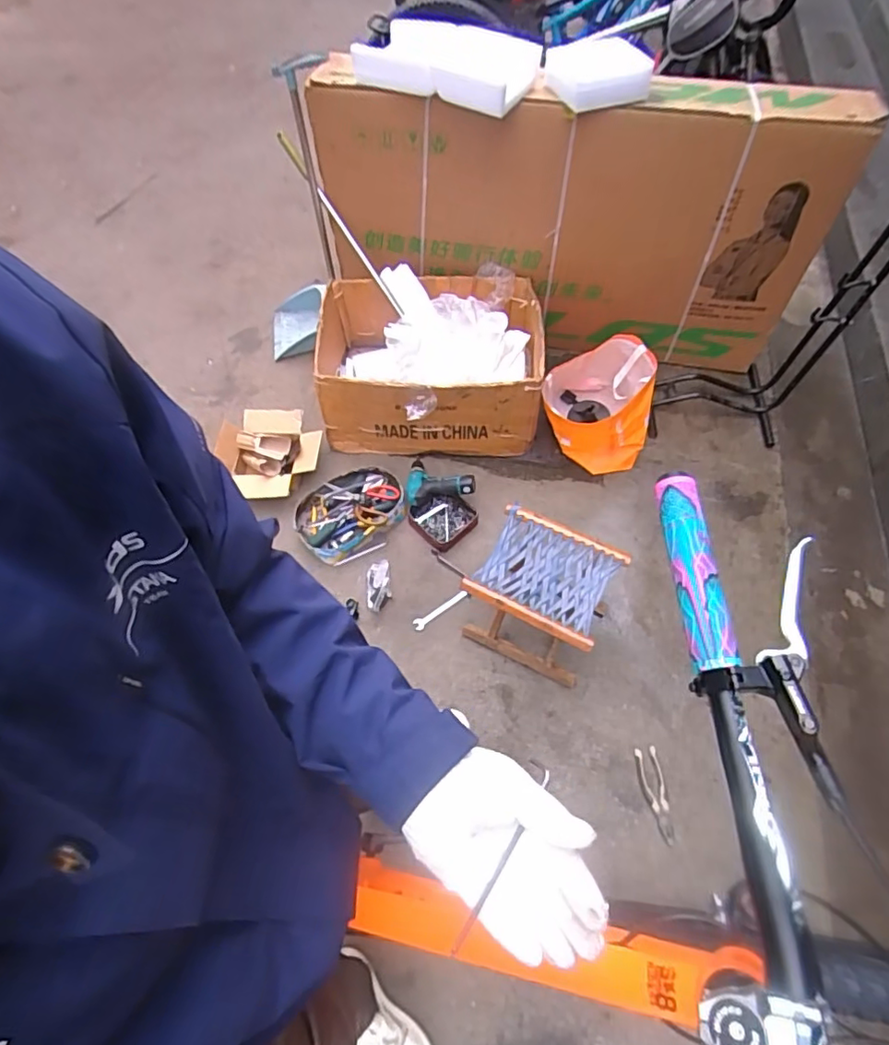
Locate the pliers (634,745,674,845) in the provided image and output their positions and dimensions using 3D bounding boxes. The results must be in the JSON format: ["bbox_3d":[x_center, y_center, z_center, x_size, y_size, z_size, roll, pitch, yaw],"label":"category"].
[{"bbox_3d":[0.472,0.608,1.299,0.059,0.011,0.196,-2,59,-3],"label":"pliers"}]

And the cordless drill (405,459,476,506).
[{"bbox_3d":[-0.018,-0.131,1.710,0.238,0.073,0.183,3,57,24],"label":"cordless drill"}]

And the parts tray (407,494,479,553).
[{"bbox_3d":[-0.007,-0.010,1.691,0.152,0.054,0.160,-38,66,-20],"label":"parts tray"}]

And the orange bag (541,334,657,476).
[{"bbox_3d":[0.455,-0.369,1.756,0.303,0.253,0.316,9,60,5],"label":"orange bag"}]

